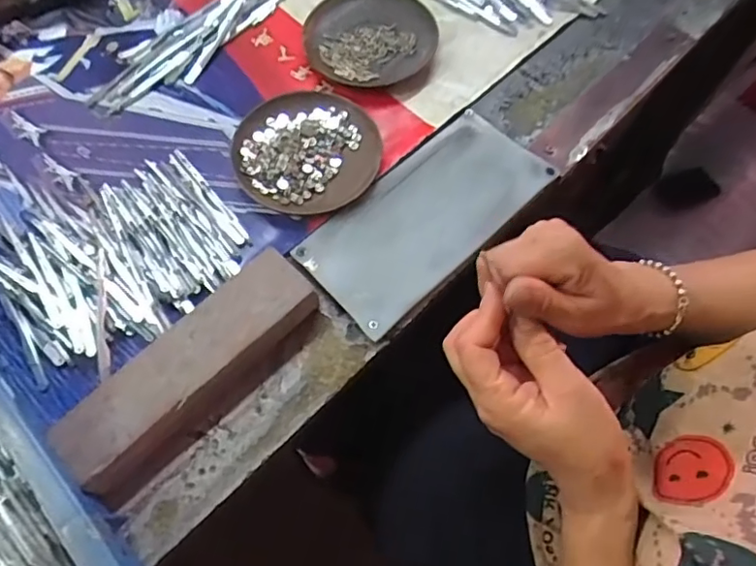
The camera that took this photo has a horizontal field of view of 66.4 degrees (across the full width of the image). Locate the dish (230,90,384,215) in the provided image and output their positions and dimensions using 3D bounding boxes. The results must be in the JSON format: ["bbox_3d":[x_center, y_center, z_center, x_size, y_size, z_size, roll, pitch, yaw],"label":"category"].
[{"bbox_3d":[-0.056,-0.107,0.456,0.112,0.013,0.111,1,67,-1],"label":"dish"}]

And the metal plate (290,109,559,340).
[{"bbox_3d":[0.038,-0.054,0.441,0.195,0.009,0.092,-41,74,-17],"label":"metal plate"}]

